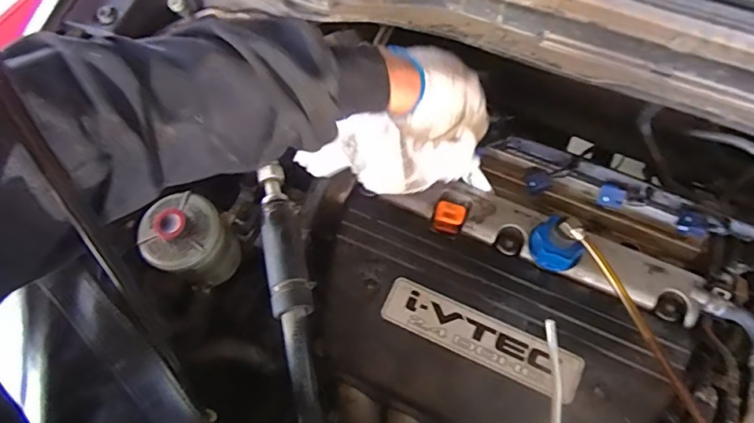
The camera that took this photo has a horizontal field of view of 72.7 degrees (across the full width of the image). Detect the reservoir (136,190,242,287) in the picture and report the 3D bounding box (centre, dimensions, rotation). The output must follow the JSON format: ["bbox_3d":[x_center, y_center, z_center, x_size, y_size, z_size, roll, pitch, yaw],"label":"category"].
[{"bbox_3d":[-0.210,0.036,0.581,0.087,0.101,0.078,-32,65,-14],"label":"reservoir"}]

